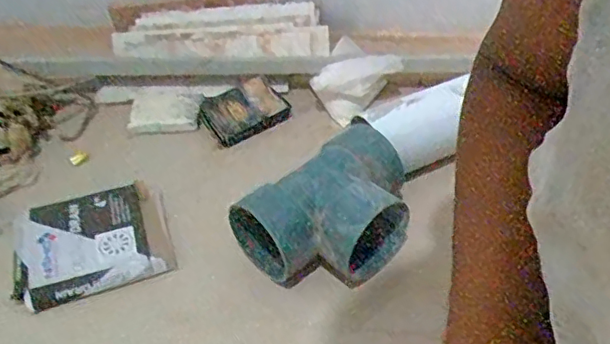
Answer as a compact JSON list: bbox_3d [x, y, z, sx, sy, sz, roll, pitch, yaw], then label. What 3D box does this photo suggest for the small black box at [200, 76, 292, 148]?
[{"bbox_3d":[-0.077,-0.077,0.728,0.097,0.024,0.078,-30,48,-24],"label":"small black box"}]

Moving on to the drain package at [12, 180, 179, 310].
[{"bbox_3d":[-0.207,0.066,0.569,0.142,0.036,0.121,-17,44,-12],"label":"drain package"}]

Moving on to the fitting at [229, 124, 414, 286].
[{"bbox_3d":[0.032,0.040,0.542,0.107,0.080,0.164,32,54,33],"label":"fitting"}]

